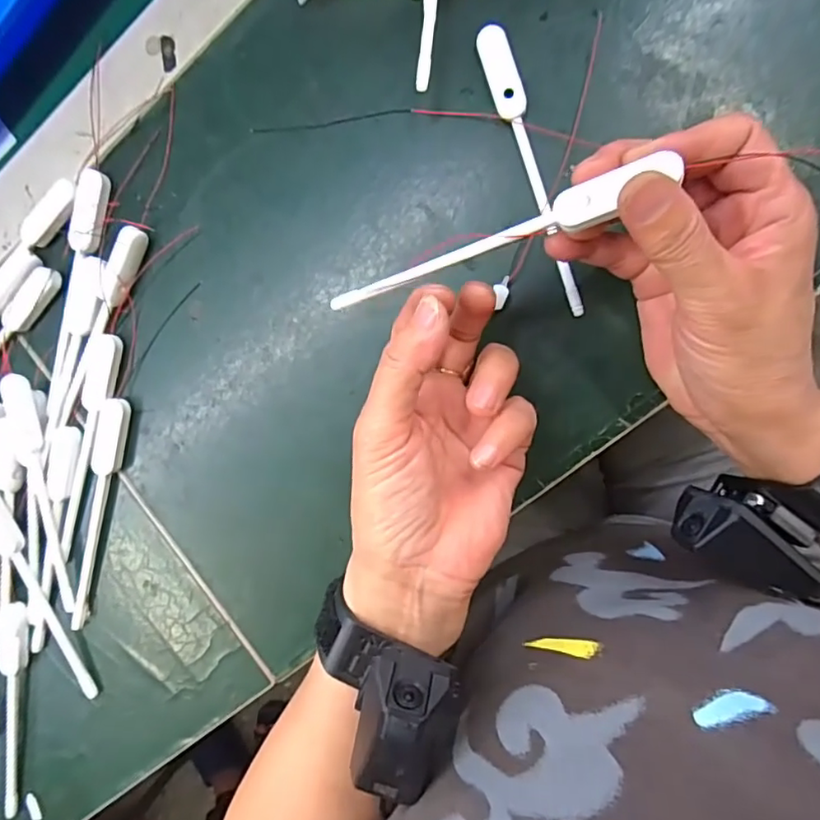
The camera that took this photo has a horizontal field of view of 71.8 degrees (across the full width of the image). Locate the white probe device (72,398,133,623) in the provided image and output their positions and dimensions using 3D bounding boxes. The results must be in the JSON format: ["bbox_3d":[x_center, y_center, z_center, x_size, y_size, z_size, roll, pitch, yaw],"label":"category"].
[{"bbox_3d":[-0.188,0.063,0.339,0.016,0.005,0.143,16,98,5],"label":"white probe device"}]

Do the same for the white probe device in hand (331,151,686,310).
[{"bbox_3d":[0.030,-0.066,0.227,0.142,0.007,0.015,-16,94,25],"label":"white probe device in hand"}]

